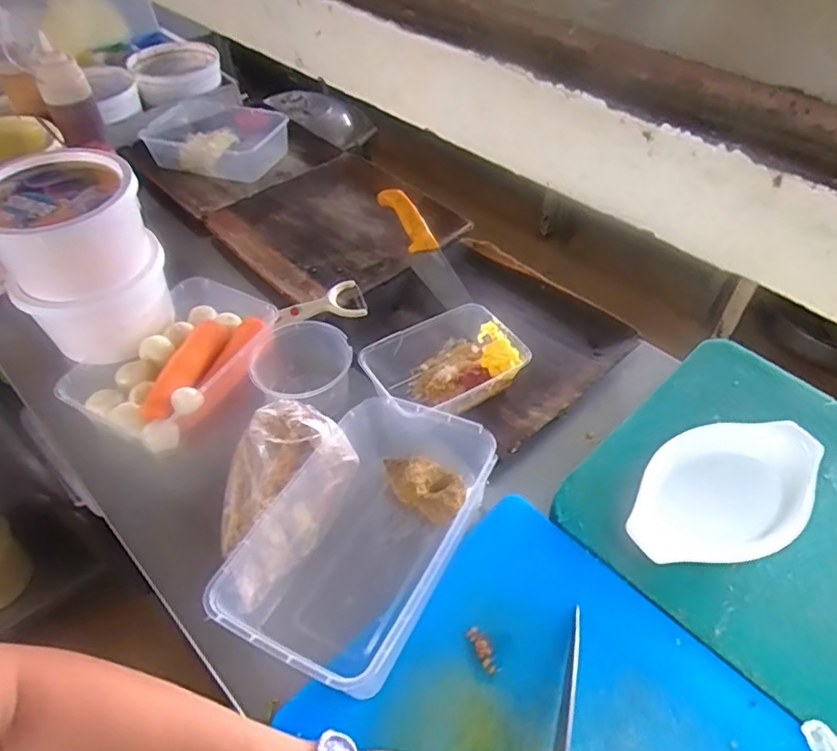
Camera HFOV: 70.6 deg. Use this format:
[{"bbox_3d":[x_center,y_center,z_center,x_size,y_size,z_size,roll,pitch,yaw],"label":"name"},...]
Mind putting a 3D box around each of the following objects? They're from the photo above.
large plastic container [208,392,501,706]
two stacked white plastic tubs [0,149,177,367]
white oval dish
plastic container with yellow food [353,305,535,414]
[{"bbox_3d":[-0.045,0.130,0.542,0.167,0.078,0.284,22,54,19],"label":"large plastic container"},{"bbox_3d":[-0.401,-0.152,0.709,0.163,0.166,0.175,-25,53,-19],"label":"two stacked white plastic tubs"},{"bbox_3d":[0.296,0.114,0.575,0.216,0.033,0.125,-27,54,-20],"label":"white oval dish"},{"bbox_3d":[0.031,-0.011,0.685,0.177,0.052,0.116,-23,53,-17],"label":"plastic container with yellow food"}]

